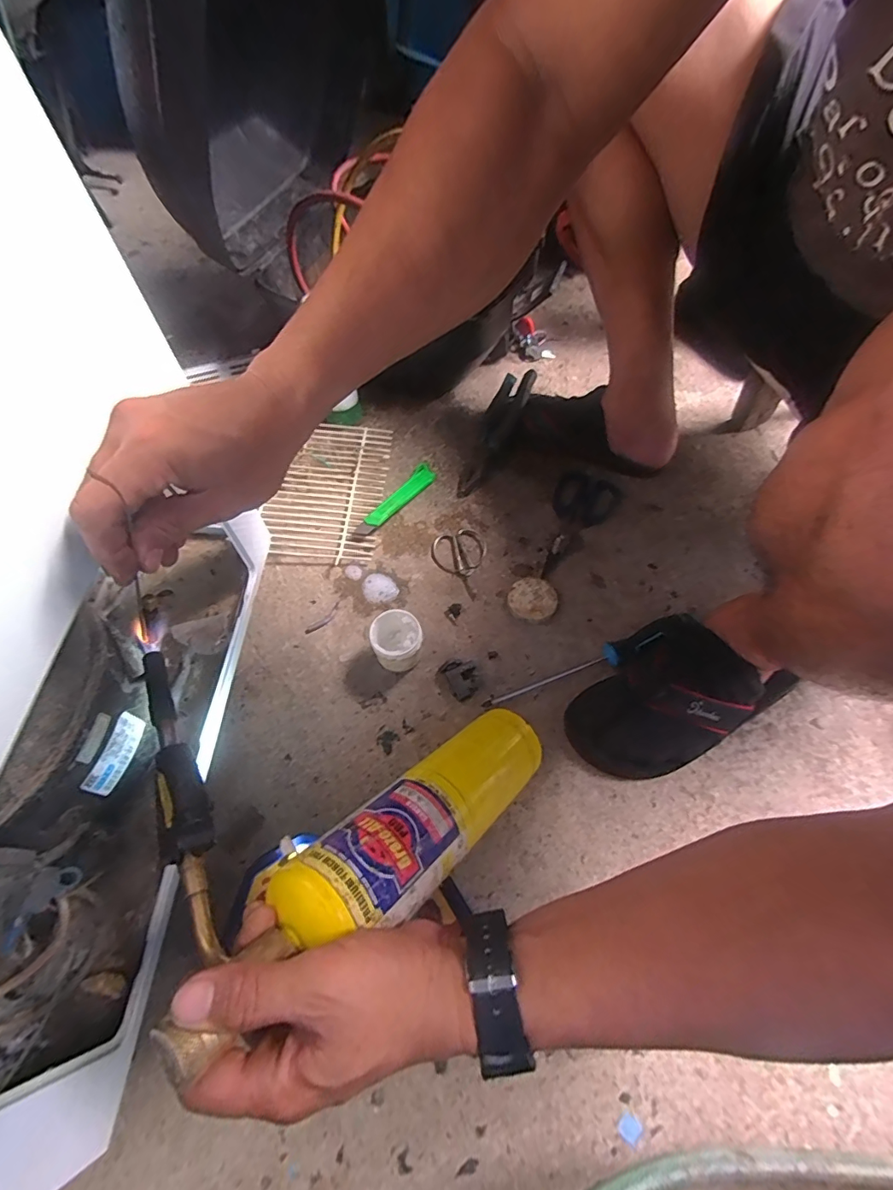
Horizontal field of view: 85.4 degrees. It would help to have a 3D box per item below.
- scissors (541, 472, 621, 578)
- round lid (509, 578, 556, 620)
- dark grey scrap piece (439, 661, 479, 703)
[{"bbox_3d":[0.169,-0.095,0.635,0.081,0.017,0.171,21,62,13],"label":"scissors"},{"bbox_3d":[0.102,0.006,0.580,0.054,0.014,0.052,0,60,1],"label":"round lid"},{"bbox_3d":[0.017,0.090,0.527,0.035,0.018,0.043,-26,63,-13],"label":"dark grey scrap piece"}]

